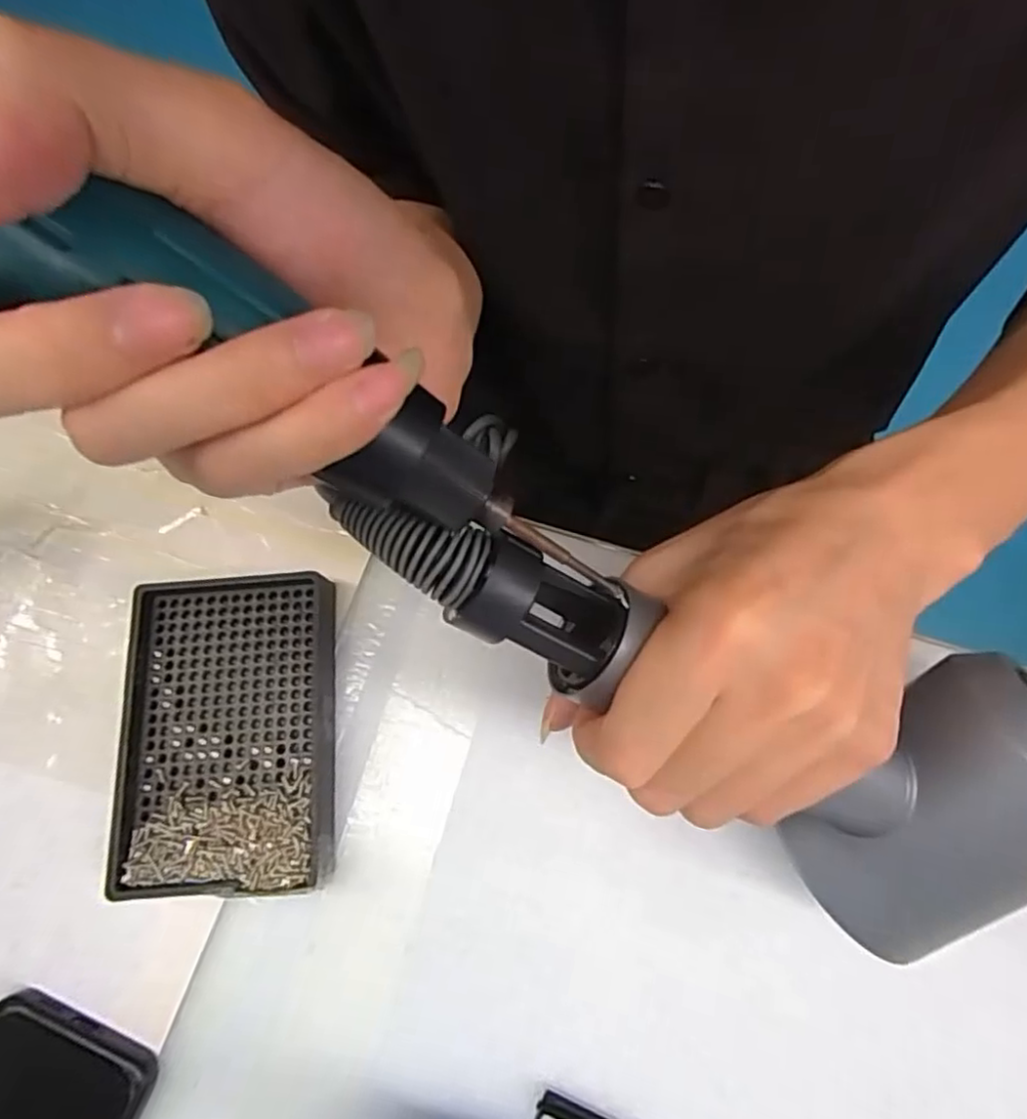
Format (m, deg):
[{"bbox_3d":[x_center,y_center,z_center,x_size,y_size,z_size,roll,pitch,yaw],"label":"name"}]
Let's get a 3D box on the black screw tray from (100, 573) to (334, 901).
[{"bbox_3d":[-0.132,0.077,0.306,0.091,0.023,0.137,-3,73,0],"label":"black screw tray"}]

